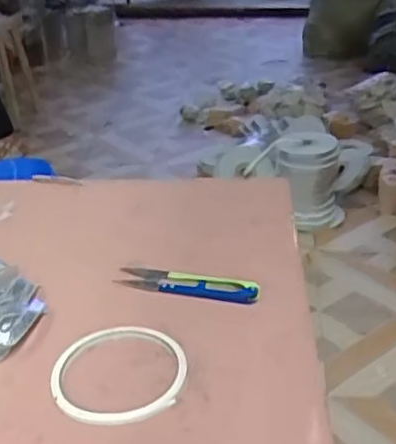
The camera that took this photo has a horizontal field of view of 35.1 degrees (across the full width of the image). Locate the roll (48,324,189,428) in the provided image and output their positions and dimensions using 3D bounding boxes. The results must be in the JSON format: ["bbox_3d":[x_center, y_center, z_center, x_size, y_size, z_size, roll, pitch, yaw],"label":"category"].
[{"bbox_3d":[-0.053,0.099,0.420,0.087,0.010,0.089,-1,29,0],"label":"roll"}]

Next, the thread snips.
[{"bbox_3d":[-0.009,0.050,0.506,0.116,0.011,0.025,7,30,14],"label":"thread snips"}]

